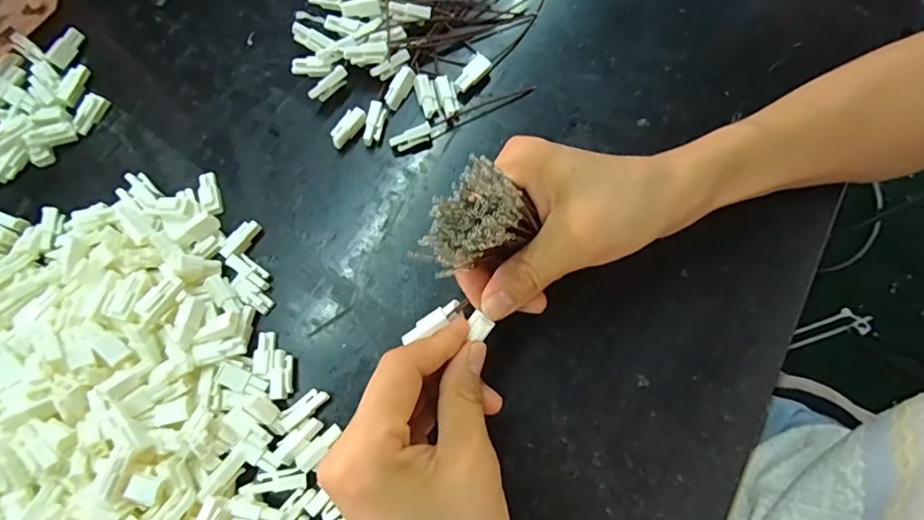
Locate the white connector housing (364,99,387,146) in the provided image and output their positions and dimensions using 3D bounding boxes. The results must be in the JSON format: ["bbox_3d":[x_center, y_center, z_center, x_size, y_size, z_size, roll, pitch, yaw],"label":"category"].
[{"bbox_3d":[-0.052,-0.080,0.314,0.010,0.012,0.027,11,75,3],"label":"white connector housing"}]

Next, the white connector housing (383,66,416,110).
[{"bbox_3d":[-0.038,-0.105,0.321,0.009,0.008,0.026,33,94,8],"label":"white connector housing"}]

